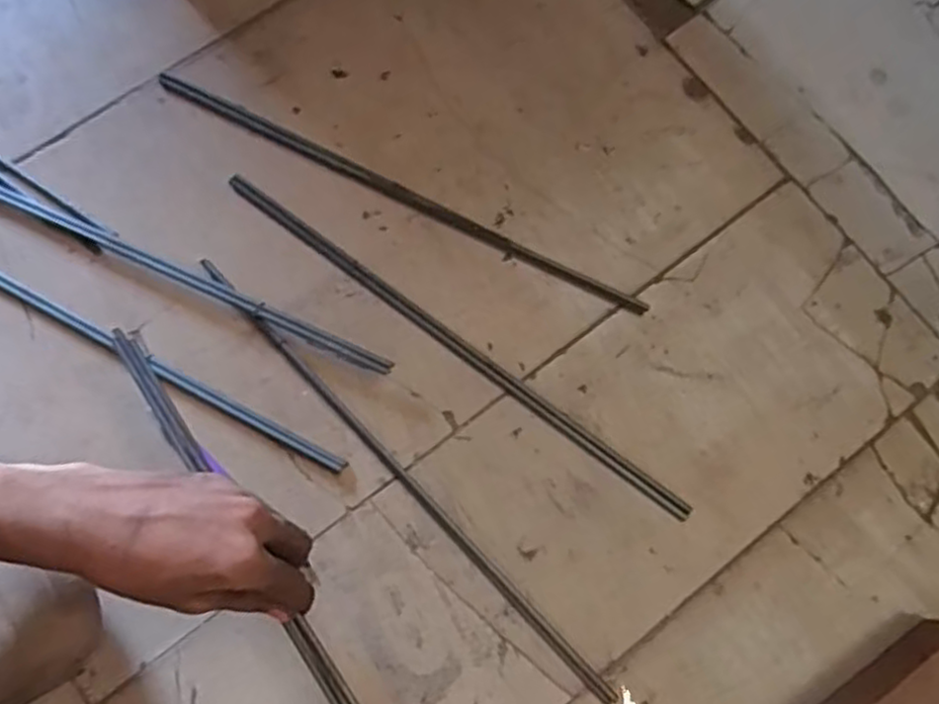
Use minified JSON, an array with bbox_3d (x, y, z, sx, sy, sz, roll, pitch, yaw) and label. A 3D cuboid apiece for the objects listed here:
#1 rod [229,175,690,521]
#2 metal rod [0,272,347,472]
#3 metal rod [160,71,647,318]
[{"bbox_3d":[-0.012,-0.010,0.507,0.387,0.010,0.014,37,78,7],"label":"rod"},{"bbox_3d":[-0.255,-0.013,0.496,0.382,0.008,0.012,27,78,5],"label":"metal rod"},{"bbox_3d":[-0.051,-0.116,0.526,0.382,0.004,0.013,27,77,5],"label":"metal rod"}]

